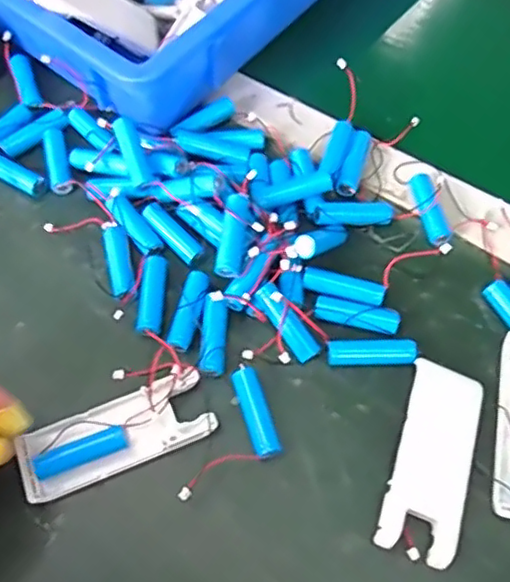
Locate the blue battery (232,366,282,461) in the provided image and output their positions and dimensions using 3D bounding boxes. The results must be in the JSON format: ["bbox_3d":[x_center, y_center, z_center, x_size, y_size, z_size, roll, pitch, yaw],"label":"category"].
[{"bbox_3d":[0.001,0.069,0.349,0.015,0.012,0.050,-16,64,-6],"label":"blue battery"}]

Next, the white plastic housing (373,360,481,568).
[{"bbox_3d":[0.097,0.090,0.331,0.040,0.012,0.103,17,65,10],"label":"white plastic housing"}]

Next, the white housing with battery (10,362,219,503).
[{"bbox_3d":[-0.077,0.079,0.342,0.104,0.013,0.039,-22,64,-11],"label":"white housing with battery"}]

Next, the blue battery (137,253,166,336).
[{"bbox_3d":[-0.063,0.002,0.382,0.013,0.011,0.051,3,63,3],"label":"blue battery"}]

